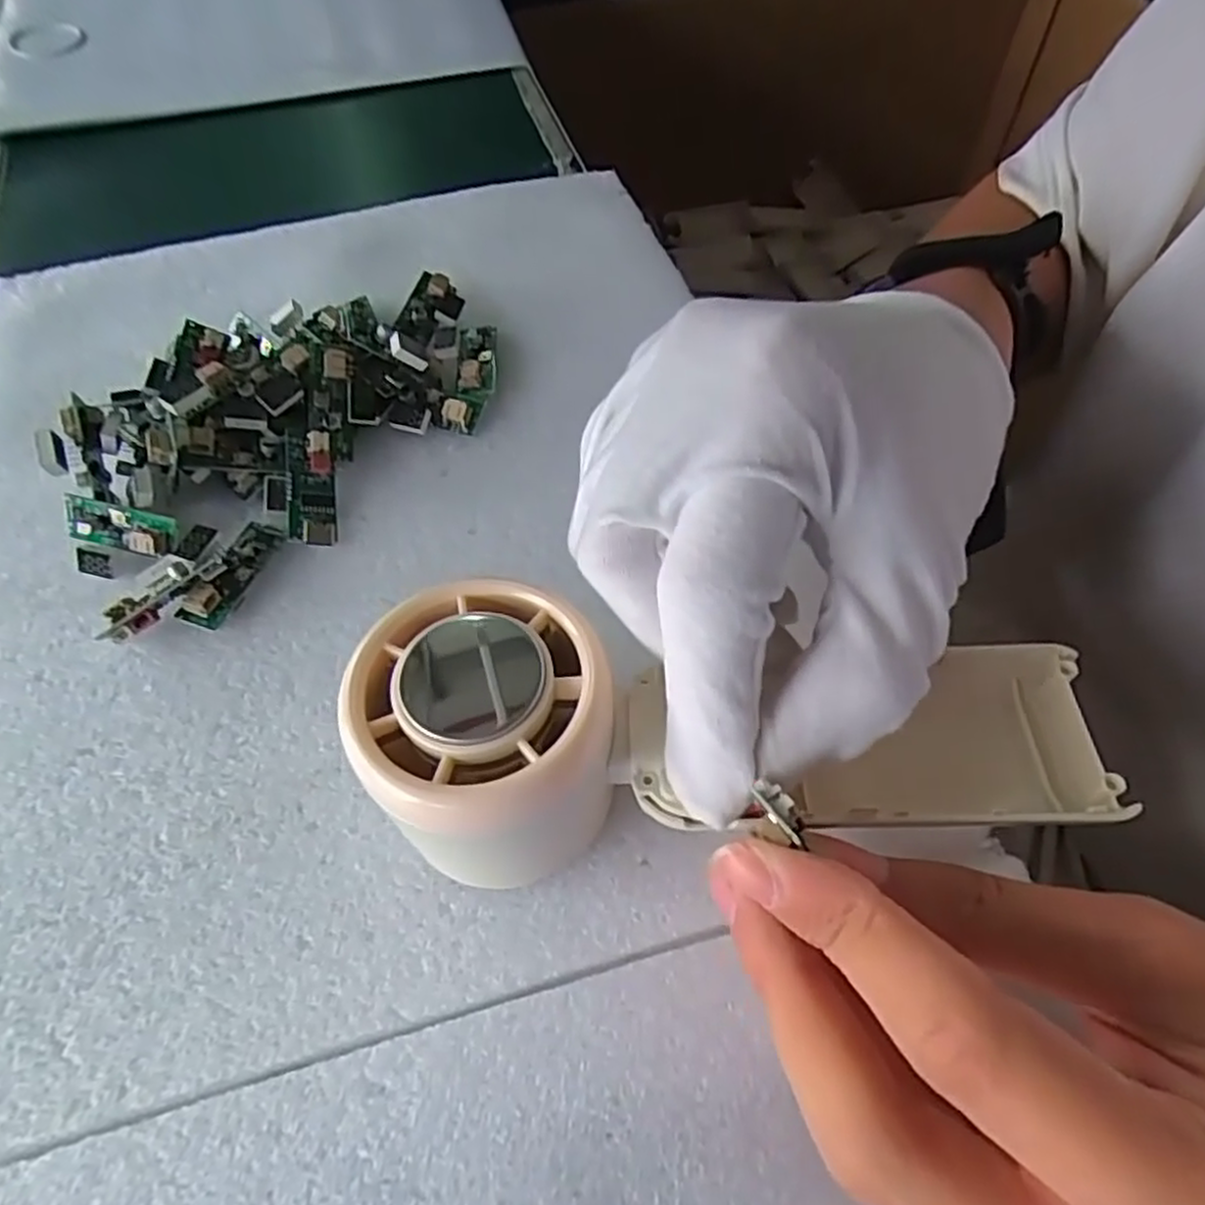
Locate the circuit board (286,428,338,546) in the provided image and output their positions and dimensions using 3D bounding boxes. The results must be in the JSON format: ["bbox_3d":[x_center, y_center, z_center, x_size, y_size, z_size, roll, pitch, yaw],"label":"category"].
[{"bbox_3d":[-0.092,-0.036,0.238,0.014,0.007,0.038,-8,77,-4],"label":"circuit board"}]

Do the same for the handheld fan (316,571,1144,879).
[{"bbox_3d":[0.026,0.036,0.174,0.159,0.057,0.059,7,57,-12],"label":"handheld fan"}]

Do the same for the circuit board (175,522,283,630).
[{"bbox_3d":[-0.110,-0.010,0.225,0.012,0.010,0.037,16,59,11],"label":"circuit board"}]

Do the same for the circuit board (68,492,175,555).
[{"bbox_3d":[-0.149,-0.024,0.231,0.036,0.004,0.013,13,89,8],"label":"circuit board"}]

